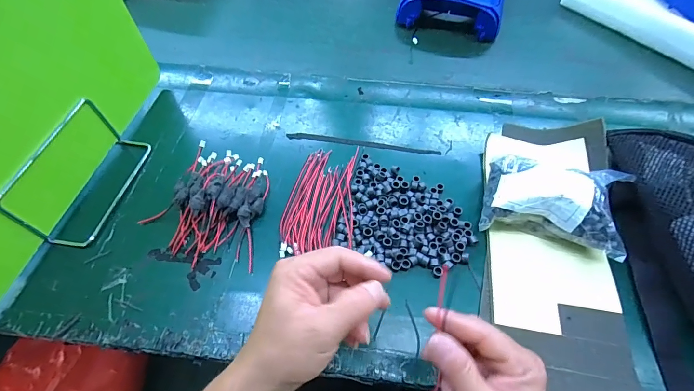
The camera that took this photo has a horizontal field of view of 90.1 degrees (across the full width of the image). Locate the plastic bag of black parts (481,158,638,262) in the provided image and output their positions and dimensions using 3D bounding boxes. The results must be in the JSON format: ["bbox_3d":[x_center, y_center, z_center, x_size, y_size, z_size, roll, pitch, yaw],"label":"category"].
[{"bbox_3d":[0.219,0.007,0.374,0.134,0.056,0.093,15,59,9],"label":"plastic bag of black parts"}]

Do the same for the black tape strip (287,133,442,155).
[{"bbox_3d":[0.021,-0.069,0.462,0.202,0.004,0.012,7,58,5],"label":"black tape strip"}]

